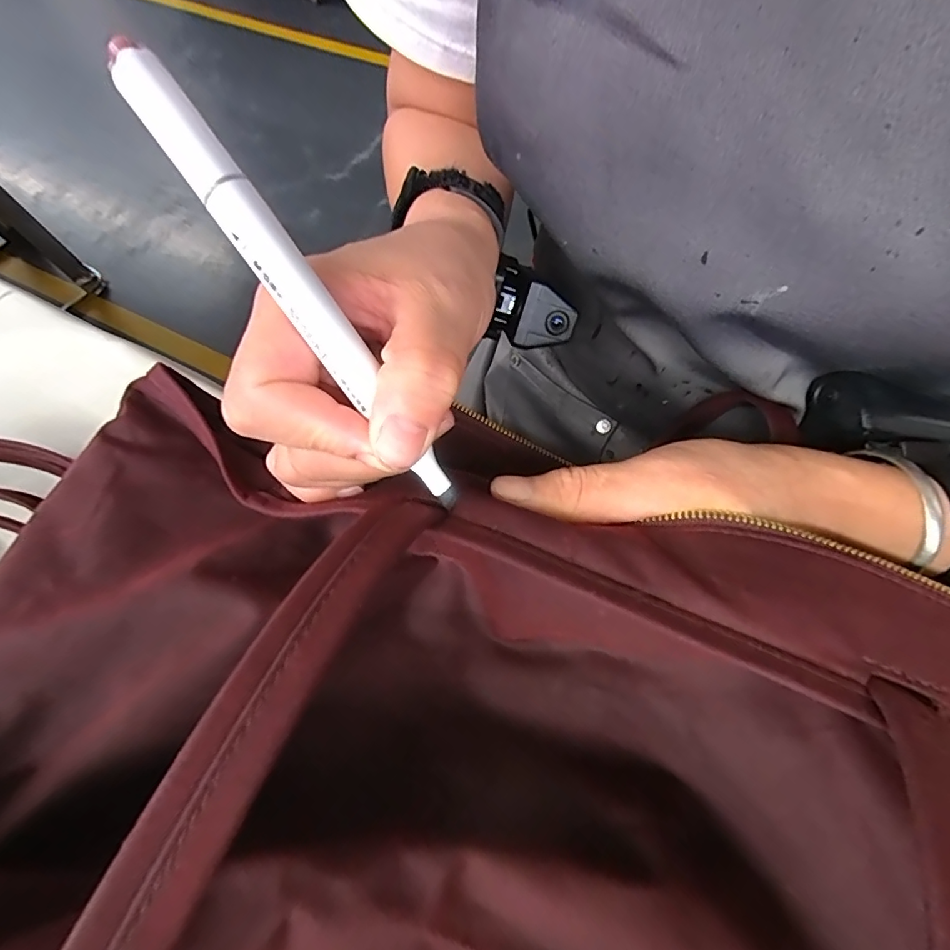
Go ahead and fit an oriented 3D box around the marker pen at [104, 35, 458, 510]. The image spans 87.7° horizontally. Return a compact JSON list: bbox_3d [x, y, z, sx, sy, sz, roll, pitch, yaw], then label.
[{"bbox_3d":[-0.043,-0.044,0.131,0.011,0.012,0.131,-40,106,-17],"label":"marker pen"}]

